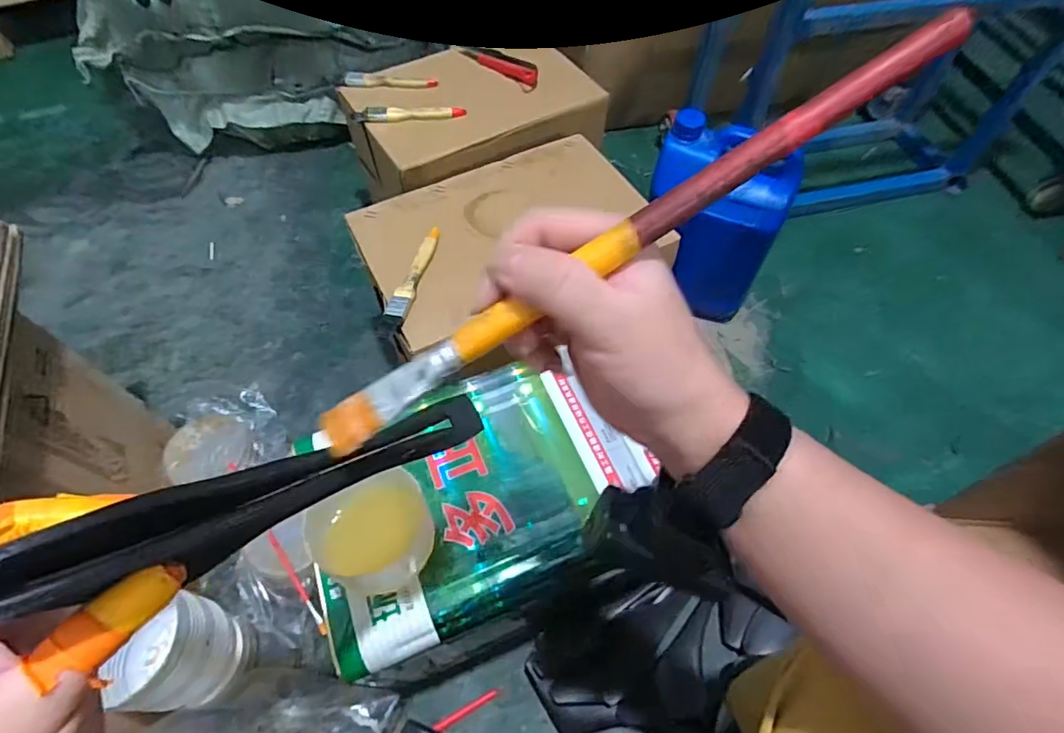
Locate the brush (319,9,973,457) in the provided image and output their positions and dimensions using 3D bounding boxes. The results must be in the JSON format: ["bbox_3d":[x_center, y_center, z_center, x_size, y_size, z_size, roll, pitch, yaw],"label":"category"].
[{"bbox_3d":[0.029,-0.043,0.209,0.278,0.011,0.018,-32,60,10],"label":"brush"}]

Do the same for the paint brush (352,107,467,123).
[{"bbox_3d":[-0.187,-0.374,0.794,0.172,0.017,0.027,2,58,2],"label":"paint brush"}]

